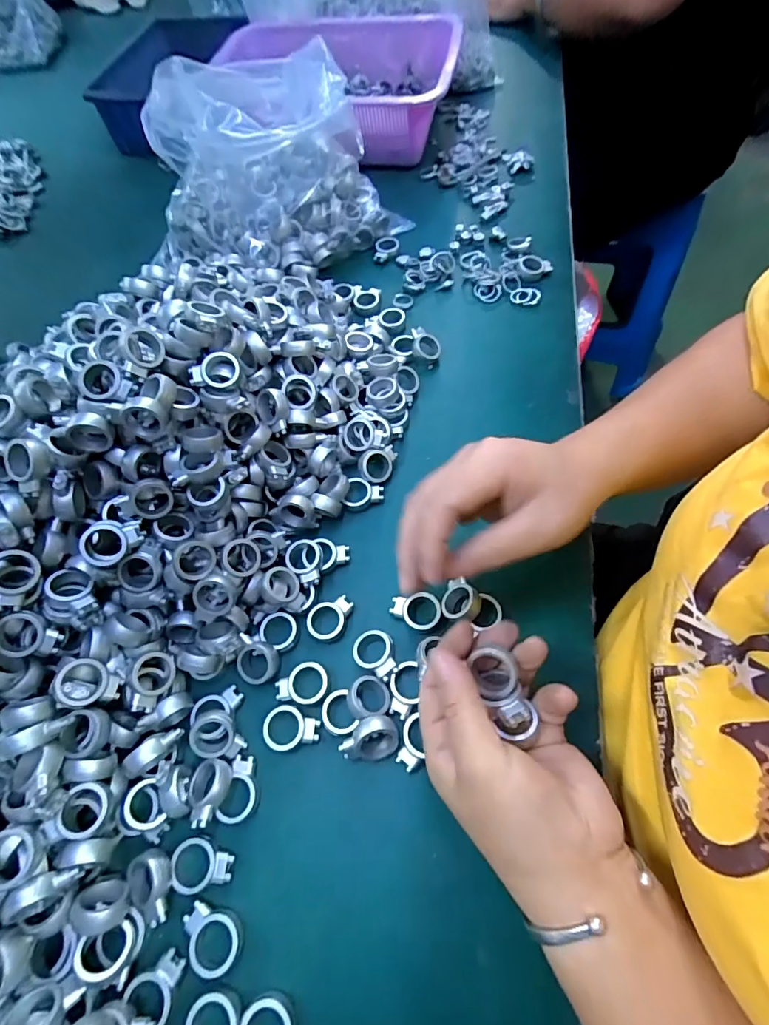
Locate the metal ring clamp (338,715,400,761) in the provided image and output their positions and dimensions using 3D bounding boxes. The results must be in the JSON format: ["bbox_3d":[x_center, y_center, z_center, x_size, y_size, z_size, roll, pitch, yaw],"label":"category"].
[{"bbox_3d":[-0.009,0.135,0.276,0.033,0.025,0.011,-15,20,-9],"label":"metal ring clamp"}]

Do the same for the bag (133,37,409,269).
[{"bbox_3d":[-0.110,-0.326,0.443,0.163,0.142,0.196,38,71,20],"label":"bag"}]

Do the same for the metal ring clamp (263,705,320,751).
[{"bbox_3d":[-0.057,0.133,0.287,0.034,0.005,0.025,-2,62,3],"label":"metal ring clamp"}]

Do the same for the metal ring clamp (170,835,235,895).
[{"bbox_3d":[-0.101,0.194,0.257,0.033,0.006,0.025,-4,62,1],"label":"metal ring clamp"}]

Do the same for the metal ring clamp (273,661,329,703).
[{"bbox_3d":[-0.053,0.109,0.298,0.034,0.004,0.025,0,63,4],"label":"metal ring clamp"}]

